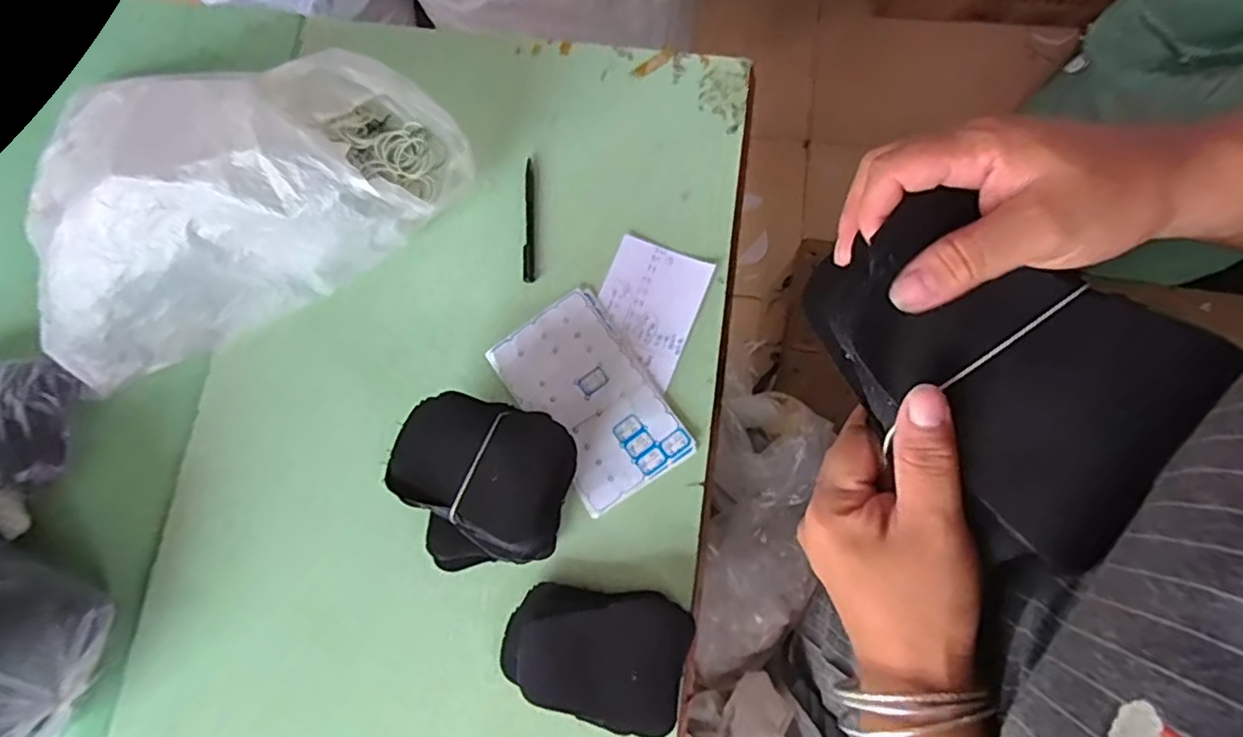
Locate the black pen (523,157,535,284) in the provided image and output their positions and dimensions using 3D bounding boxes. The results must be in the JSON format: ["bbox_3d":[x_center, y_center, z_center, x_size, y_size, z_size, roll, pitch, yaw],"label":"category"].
[{"bbox_3d":[-0.101,-0.161,0.688,0.012,0.013,0.138,-2,78,0],"label":"black pen"}]

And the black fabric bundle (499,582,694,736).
[{"bbox_3d":[-0.025,0.259,0.574,0.169,0.049,0.115,9,79,3],"label":"black fabric bundle"}]

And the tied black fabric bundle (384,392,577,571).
[{"bbox_3d":[-0.122,0.105,0.575,0.147,0.095,0.153,7,79,3],"label":"tied black fabric bundle"}]

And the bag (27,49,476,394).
[{"bbox_3d":[-0.379,-0.175,0.601,0.440,0.166,0.222,-23,79,-3],"label":"bag"}]

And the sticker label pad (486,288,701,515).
[{"bbox_3d":[-0.032,0.029,0.639,0.123,0.005,0.202,-34,80,-6],"label":"sticker label pad"}]

